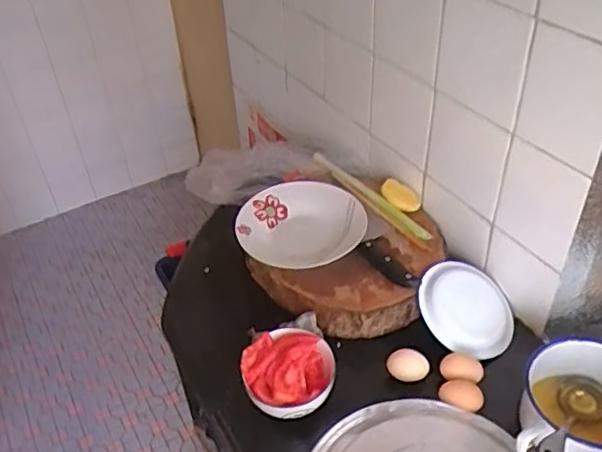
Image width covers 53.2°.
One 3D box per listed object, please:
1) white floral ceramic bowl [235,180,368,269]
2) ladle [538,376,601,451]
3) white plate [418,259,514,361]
[{"bbox_3d":[0.002,0.000,0.946,0.190,0.049,0.170,8,42,15],"label":"white floral ceramic bowl"},{"bbox_3d":[0.299,0.222,0.676,0.051,0.050,0.207,26,17,31],"label":"ladle"},{"bbox_3d":[0.235,0.117,0.849,0.115,0.015,0.143,-44,83,-13],"label":"white plate"}]

